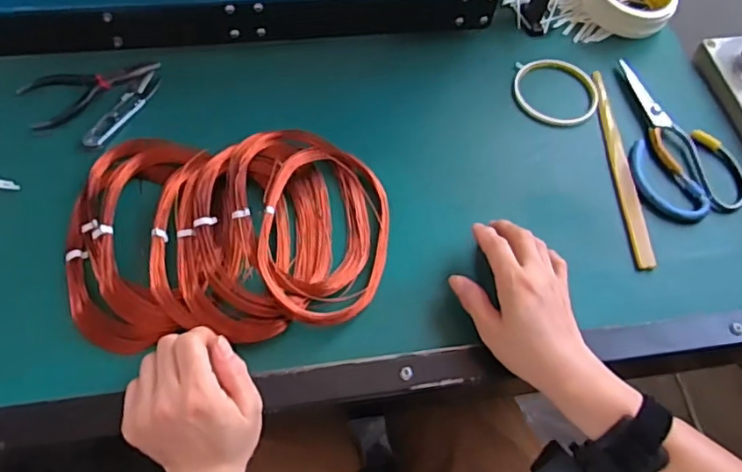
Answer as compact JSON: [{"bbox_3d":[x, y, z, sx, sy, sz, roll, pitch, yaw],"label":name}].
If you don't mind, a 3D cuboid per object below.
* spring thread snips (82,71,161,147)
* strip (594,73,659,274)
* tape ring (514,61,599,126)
[{"bbox_3d":[-0.231,-0.119,0.532,0.020,0.009,0.099,25,63,10],"label":"spring thread snips"},{"bbox_3d":[0.239,-0.073,0.546,0.019,0.009,0.225,1,62,-3],"label":"strip"},{"bbox_3d":[0.190,-0.148,0.581,0.084,0.013,0.073,2,62,-3],"label":"tape ring"}]

